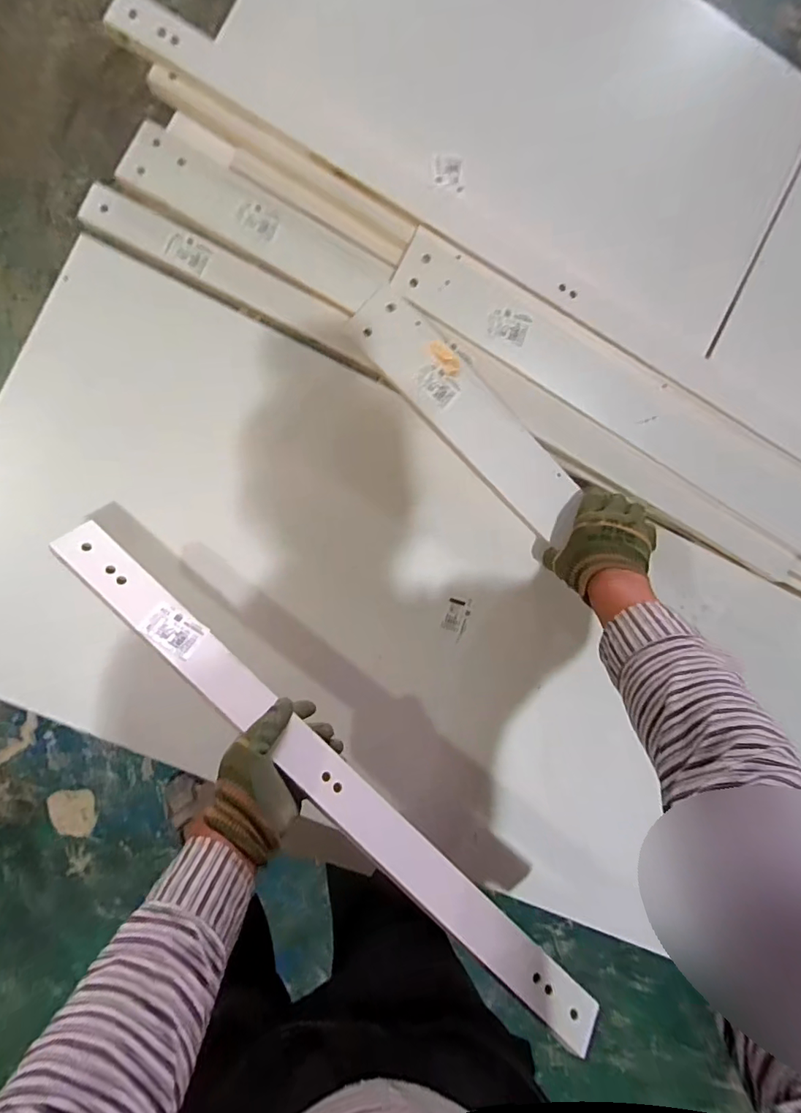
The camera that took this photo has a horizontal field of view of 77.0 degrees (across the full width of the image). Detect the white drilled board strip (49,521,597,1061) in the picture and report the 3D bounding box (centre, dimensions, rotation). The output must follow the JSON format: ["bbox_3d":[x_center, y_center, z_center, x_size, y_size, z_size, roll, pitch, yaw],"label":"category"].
[{"bbox_3d":[-0.078,0.229,0.521,0.726,0.011,0.053,43,54,2],"label":"white drilled board strip"}]

